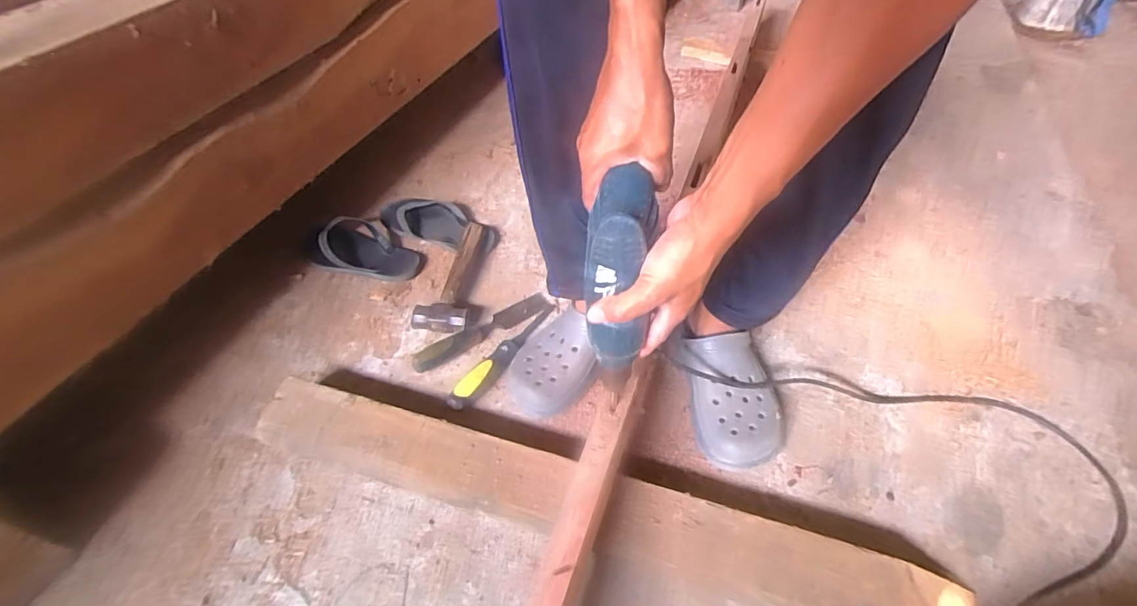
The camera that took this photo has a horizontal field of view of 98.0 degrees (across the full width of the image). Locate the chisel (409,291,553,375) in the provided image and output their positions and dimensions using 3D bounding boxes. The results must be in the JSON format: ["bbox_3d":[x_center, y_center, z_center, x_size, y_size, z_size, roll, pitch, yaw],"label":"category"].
[{"bbox_3d":[-0.137,0.042,0.796,0.241,0.036,0.048,-28,53,-21],"label":"chisel"}]

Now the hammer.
[{"bbox_3d":[-0.205,-0.050,0.868,0.093,0.045,0.246,-1,48,2],"label":"hammer"}]

